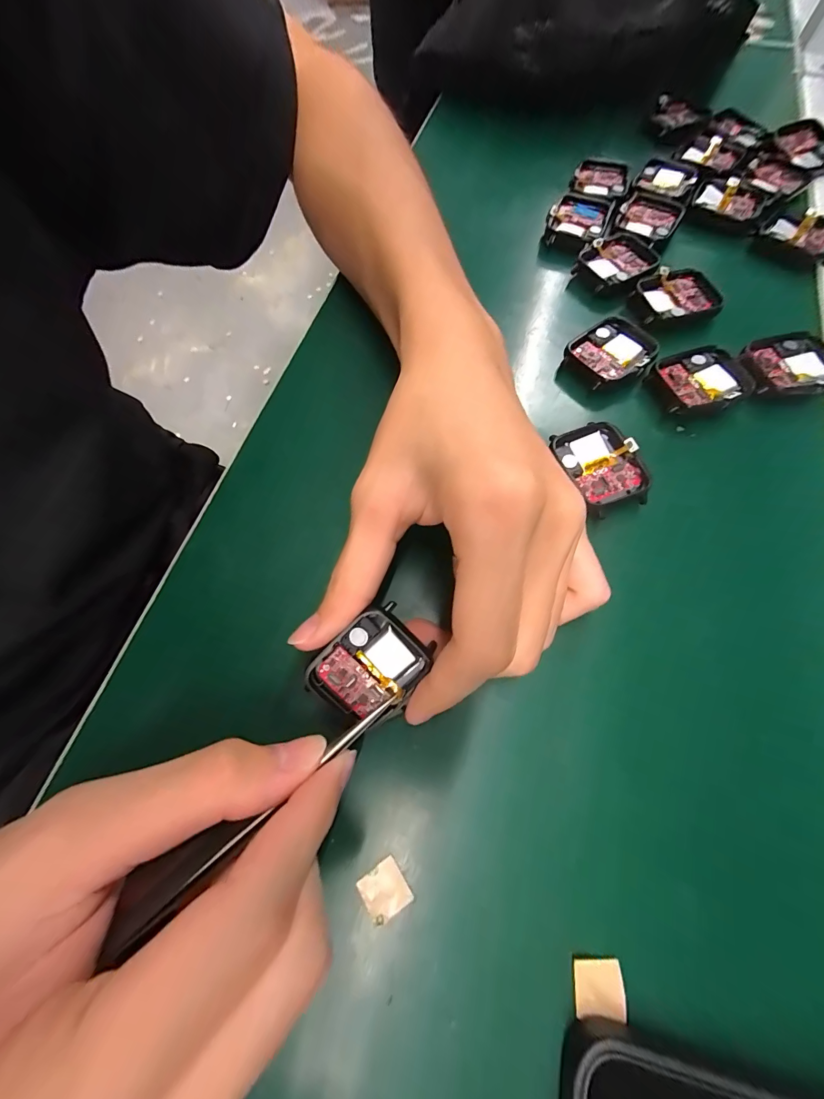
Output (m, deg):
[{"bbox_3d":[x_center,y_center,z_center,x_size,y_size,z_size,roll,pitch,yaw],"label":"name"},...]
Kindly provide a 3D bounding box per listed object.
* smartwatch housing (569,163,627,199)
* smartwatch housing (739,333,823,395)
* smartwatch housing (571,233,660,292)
[{"bbox_3d":[0.132,-0.259,0.251,0.037,0.005,0.035,20,71,8],"label":"smartwatch housing"},{"bbox_3d":[0.203,-0.098,0.193,0.043,0.010,0.036,-3,69,0],"label":"smartwatch housing"},{"bbox_3d":[0.129,-0.181,0.224,0.044,0.007,0.035,-31,72,-10],"label":"smartwatch housing"}]

